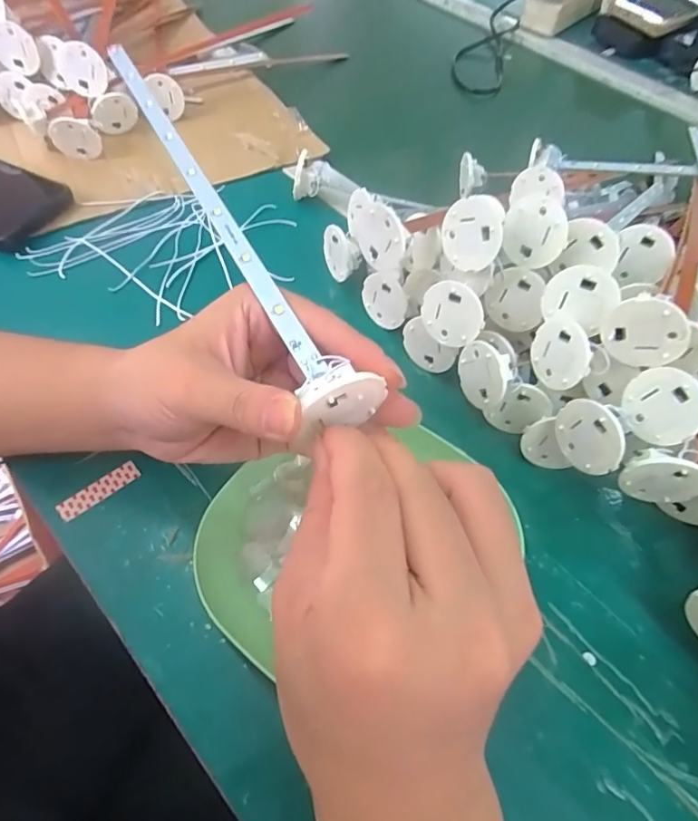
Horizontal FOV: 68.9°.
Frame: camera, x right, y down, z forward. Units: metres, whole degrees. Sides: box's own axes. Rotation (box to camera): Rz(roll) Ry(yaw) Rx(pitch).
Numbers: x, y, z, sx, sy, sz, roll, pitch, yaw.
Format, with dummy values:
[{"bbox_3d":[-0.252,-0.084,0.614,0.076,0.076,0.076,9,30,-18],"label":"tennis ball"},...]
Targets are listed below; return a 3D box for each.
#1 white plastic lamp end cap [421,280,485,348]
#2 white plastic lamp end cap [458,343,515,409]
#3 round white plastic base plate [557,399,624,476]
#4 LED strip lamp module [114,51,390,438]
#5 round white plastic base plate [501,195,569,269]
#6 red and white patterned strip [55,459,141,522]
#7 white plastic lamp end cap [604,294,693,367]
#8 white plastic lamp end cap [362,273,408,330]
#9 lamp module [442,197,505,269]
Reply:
[{"bbox_3d":[0.059,-0.056,0.296,0.036,0.038,0.004,5,28,35],"label":"white plastic lamp end cap"},{"bbox_3d":[0.078,-0.021,0.292,0.013,0.037,0.035,-14,36,-26],"label":"white plastic lamp end cap"},{"bbox_3d":[0.122,0.013,0.259,0.004,0.039,0.035,-16,18,-28],"label":"round white plastic base plate"},{"bbox_3d":[-0.062,-0.107,0.239,0.031,0.026,0.277,-20,63,-18],"label":"LED strip lamp module"},{"bbox_3d":[0.104,-0.100,0.288,0.005,0.038,0.036,-28,62,-38],"label":"round white plastic base plate"},{"bbox_3d":[-0.139,0.045,0.282,0.045,0.005,0.011,-33,64,-24],"label":"red and white patterned strip"},{"bbox_3d":[0.149,-0.039,0.255,0.037,0.037,0.007,32,59,17],"label":"white plastic lamp end cap"},{"bbox_3d":[0.024,-0.074,0.344,0.036,0.034,0.010,36,60,19],"label":"white plastic lamp end cap"},{"bbox_3d":[0.068,-0.097,0.282,0.004,0.037,0.037,-22,22,-40],"label":"lamp module"}]

